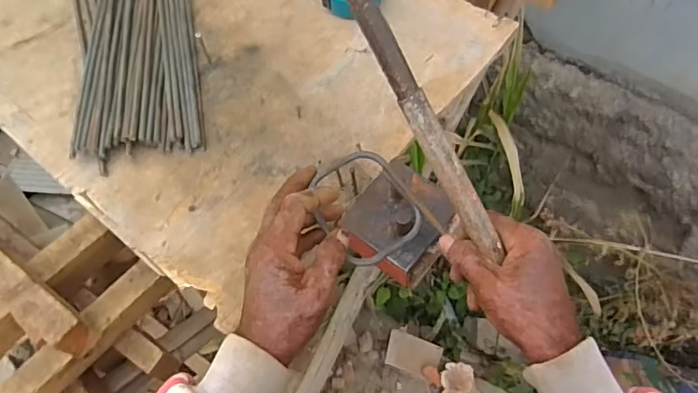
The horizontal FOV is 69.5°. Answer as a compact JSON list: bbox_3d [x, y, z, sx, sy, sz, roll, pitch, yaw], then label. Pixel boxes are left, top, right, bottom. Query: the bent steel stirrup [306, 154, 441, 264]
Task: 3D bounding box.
[{"bbox_3d":[0.016,0.012,0.453,0.081,0.015,0.112,-40,76,0],"label":"bent steel stirrup"}]

